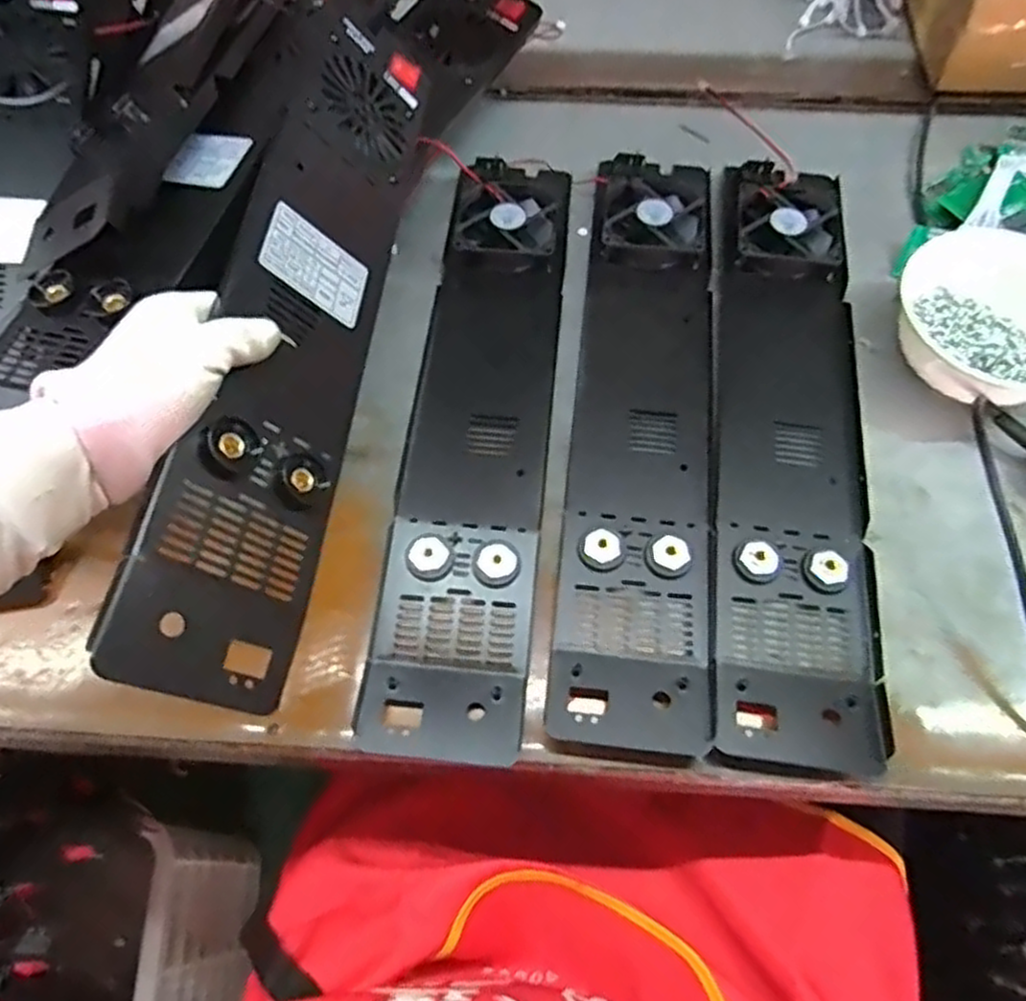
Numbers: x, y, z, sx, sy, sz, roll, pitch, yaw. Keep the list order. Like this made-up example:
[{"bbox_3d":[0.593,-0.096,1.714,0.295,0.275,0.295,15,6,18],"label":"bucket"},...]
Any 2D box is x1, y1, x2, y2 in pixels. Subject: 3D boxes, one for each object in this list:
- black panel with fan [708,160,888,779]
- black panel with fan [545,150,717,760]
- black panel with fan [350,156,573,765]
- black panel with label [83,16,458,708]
[{"bbox_3d":[0.196,-0.063,0.517,0.102,0.021,0.477,7,63,3],"label":"black panel with fan"},{"bbox_3d":[0.095,-0.071,0.525,0.093,0.031,0.474,6,63,3],"label":"black panel with fan"},{"bbox_3d":[-0.021,-0.073,0.517,0.094,0.016,0.476,5,63,2],"label":"black panel with fan"},{"bbox_3d":[-0.121,-0.132,0.452,0.018,0.101,0.498,-16,54,38],"label":"black panel with label"}]

